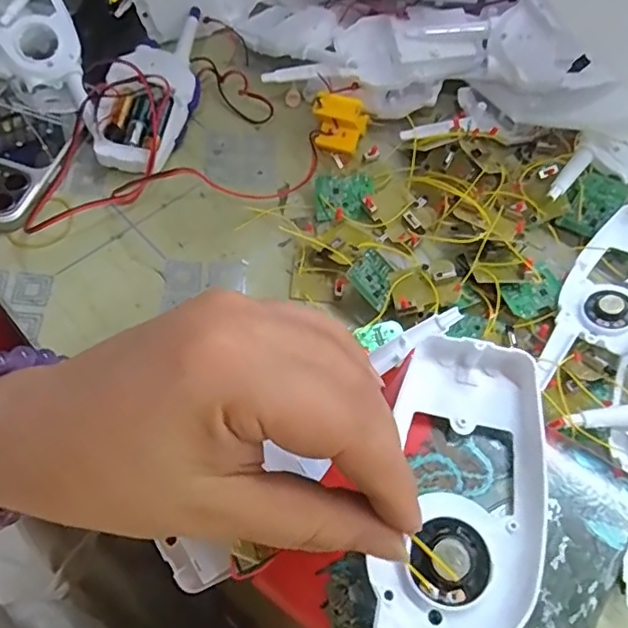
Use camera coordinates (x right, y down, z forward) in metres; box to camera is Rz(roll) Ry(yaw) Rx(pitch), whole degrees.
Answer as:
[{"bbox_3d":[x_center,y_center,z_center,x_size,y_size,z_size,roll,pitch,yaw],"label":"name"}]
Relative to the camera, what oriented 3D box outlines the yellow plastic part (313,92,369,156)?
[{"bbox_3d":[0.019,-0.142,0.419,0.038,0.039,0.026,8,61,4],"label":"yellow plastic part"}]

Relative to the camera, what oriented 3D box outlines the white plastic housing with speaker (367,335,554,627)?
[{"bbox_3d":[0.049,0.087,0.194,0.063,0.016,0.163,17,61,8],"label":"white plastic housing with speaker"}]

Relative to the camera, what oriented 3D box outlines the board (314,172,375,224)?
[{"bbox_3d":[0.022,-0.085,0.403,0.043,0.006,0.033,-7,83,-2],"label":"board"}]

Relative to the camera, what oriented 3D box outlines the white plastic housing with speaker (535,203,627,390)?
[{"bbox_3d":[0.183,-0.011,0.339,0.056,0.023,0.147,33,66,16],"label":"white plastic housing with speaker"}]

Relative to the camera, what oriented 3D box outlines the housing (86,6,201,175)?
[{"bbox_3d":[-0.125,-0.185,0.442,0.064,0.049,0.170,11,62,5],"label":"housing"}]

